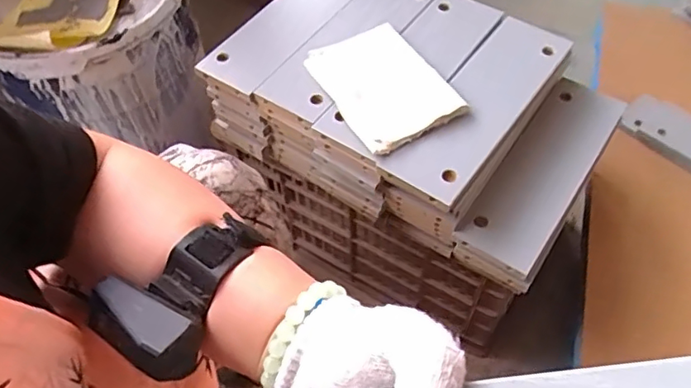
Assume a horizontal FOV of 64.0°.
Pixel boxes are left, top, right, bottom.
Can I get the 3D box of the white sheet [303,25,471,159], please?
[{"bbox_3d":[0.039,-0.118,0.589,0.112,0.015,0.153,-26,59,-15],"label":"white sheet"}]

